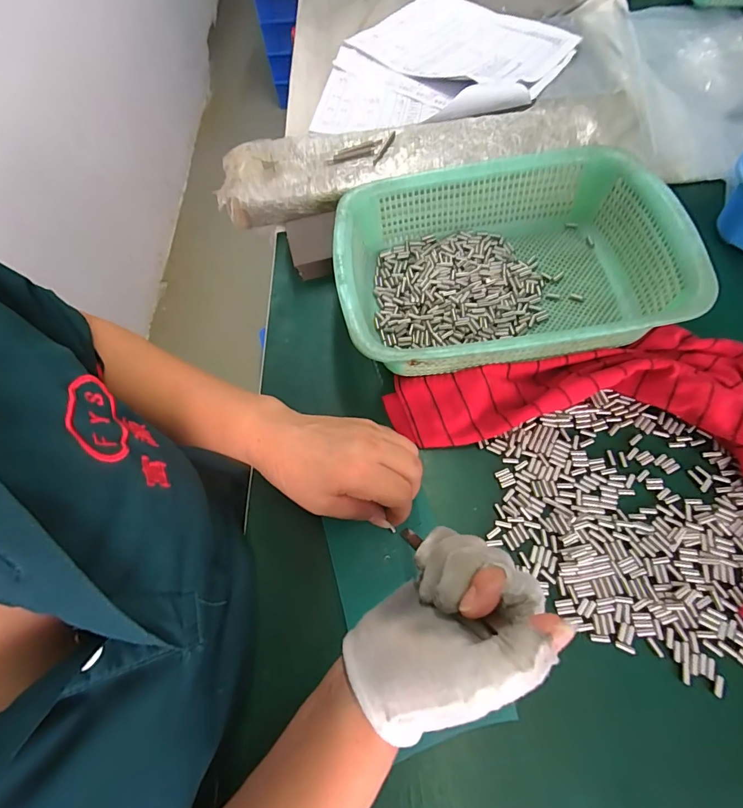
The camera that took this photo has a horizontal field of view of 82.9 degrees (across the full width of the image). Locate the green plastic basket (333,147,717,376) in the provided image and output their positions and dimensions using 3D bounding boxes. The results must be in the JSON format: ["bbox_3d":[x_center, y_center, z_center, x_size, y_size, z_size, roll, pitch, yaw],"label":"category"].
[{"bbox_3d":[0.119,-0.128,0.402,0.291,0.085,0.217,-7,65,1],"label":"green plastic basket"}]

